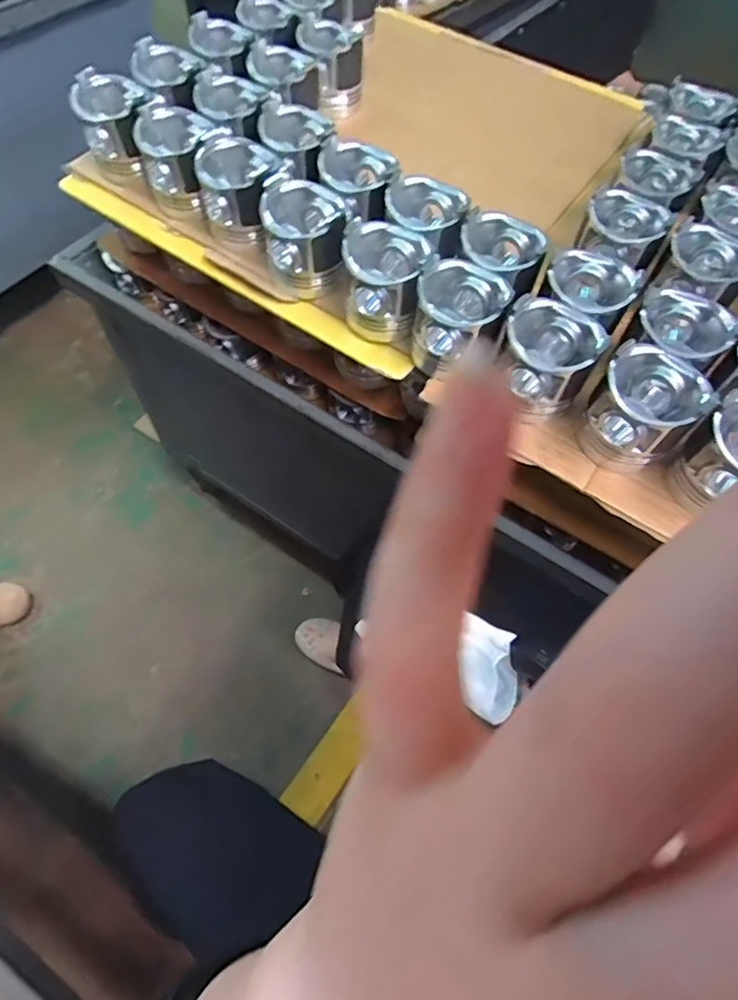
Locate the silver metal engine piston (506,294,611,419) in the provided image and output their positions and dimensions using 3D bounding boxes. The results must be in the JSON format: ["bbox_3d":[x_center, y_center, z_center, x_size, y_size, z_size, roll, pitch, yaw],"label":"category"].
[{"bbox_3d":[0.162,-0.132,0.499,0.080,0.090,0.079,1,61,-3],"label":"silver metal engine piston"}]

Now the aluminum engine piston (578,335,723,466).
[{"bbox_3d":[0.238,-0.078,0.481,0.085,0.080,0.083,37,65,16],"label":"aluminum engine piston"}]

